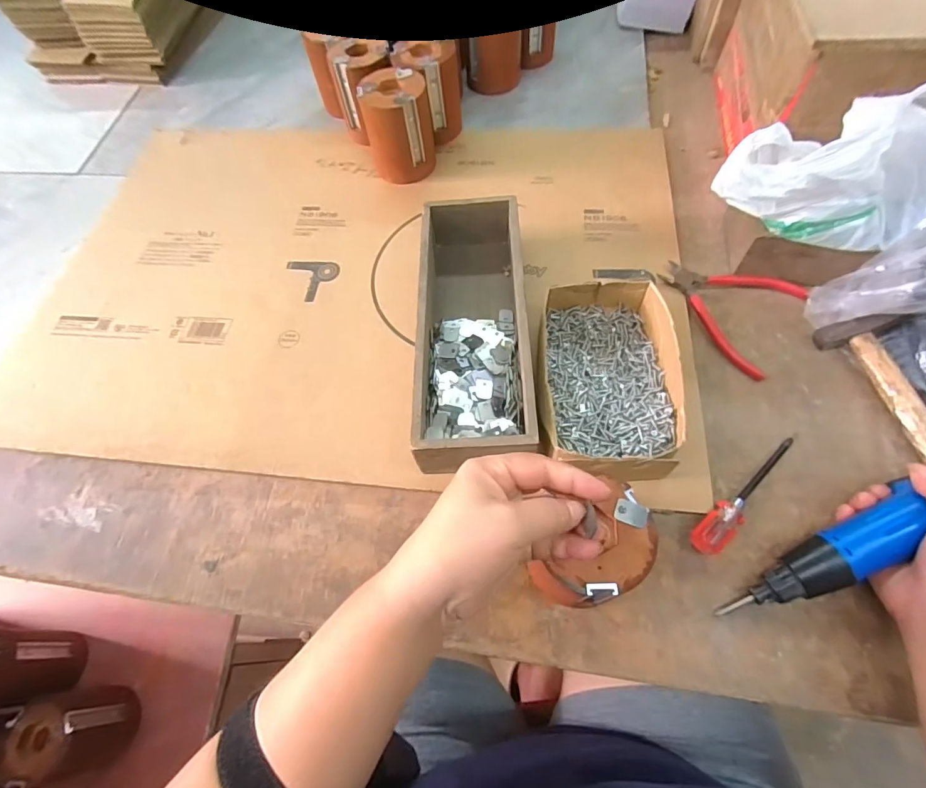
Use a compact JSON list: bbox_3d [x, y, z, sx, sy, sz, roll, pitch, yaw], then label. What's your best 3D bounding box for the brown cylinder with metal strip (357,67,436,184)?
[{"bbox_3d":[-0.077,-0.325,0.573,0.076,0.103,0.071,-10,62,-2],"label":"brown cylinder with metal strip"}]

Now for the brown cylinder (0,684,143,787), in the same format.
[{"bbox_3d":[-0.426,0.377,0.518,0.075,0.117,0.080,-12,62,-2],"label":"brown cylinder"}]

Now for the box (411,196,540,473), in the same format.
[{"bbox_3d":[0.010,-0.061,0.446,0.098,0.064,0.282,-2,62,2],"label":"box"}]

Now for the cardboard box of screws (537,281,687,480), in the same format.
[{"bbox_3d":[0.125,-0.016,0.418,0.121,0.056,0.191,3,62,5],"label":"cardboard box of screws"}]

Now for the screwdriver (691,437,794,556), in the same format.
[{"bbox_3d":[0.237,0.083,0.390,0.137,0.020,0.022,-40,67,-17],"label":"screwdriver"}]

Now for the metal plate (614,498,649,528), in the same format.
[{"bbox_3d":[0.109,0.077,0.300,0.020,0.004,0.014,18,65,13],"label":"metal plate"}]

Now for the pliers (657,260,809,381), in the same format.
[{"bbox_3d":[0.265,-0.092,0.474,0.129,0.019,0.114,33,69,19],"label":"pliers"}]

